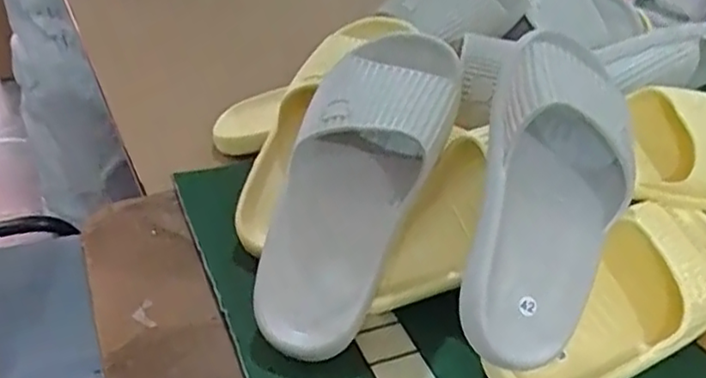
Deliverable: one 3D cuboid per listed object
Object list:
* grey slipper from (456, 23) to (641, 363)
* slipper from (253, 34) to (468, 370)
[{"bbox_3d":[0.136,-0.002,0.459,0.100,0.081,0.247,12,72,14],"label":"grey slipper"},{"bbox_3d":[0.002,-0.008,0.495,0.100,0.081,0.262,17,72,21],"label":"slipper"}]

